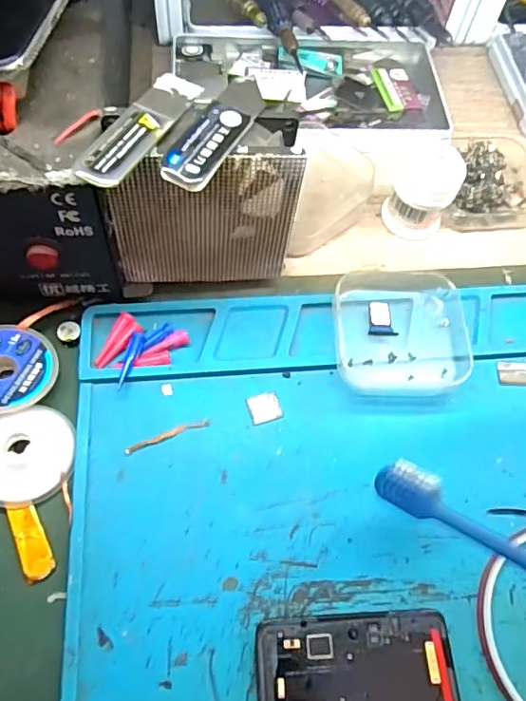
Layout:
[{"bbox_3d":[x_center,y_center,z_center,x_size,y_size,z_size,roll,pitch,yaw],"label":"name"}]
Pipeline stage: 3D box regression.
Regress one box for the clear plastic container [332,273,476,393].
[{"bbox_3d":[0.069,-0.012,0.267,0.068,0.014,0.070,1,64,-4],"label":"clear plastic container"}]

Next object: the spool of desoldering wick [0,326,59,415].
[{"bbox_3d":[-0.118,0.008,0.241,0.045,0.013,0.045,2,64,-3],"label":"spool of desoldering wick"}]

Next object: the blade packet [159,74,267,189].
[{"bbox_3d":[-0.018,-0.086,0.206,0.019,0.005,0.064,25,65,8],"label":"blade packet"}]

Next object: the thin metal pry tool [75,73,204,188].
[{"bbox_3d":[-0.046,-0.085,0.203,0.017,0.004,0.070,27,60,1],"label":"thin metal pry tool"}]

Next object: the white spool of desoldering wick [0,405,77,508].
[{"bbox_3d":[-0.104,0.045,0.228,0.043,0.009,0.039,-15,66,-11],"label":"white spool of desoldering wick"}]

